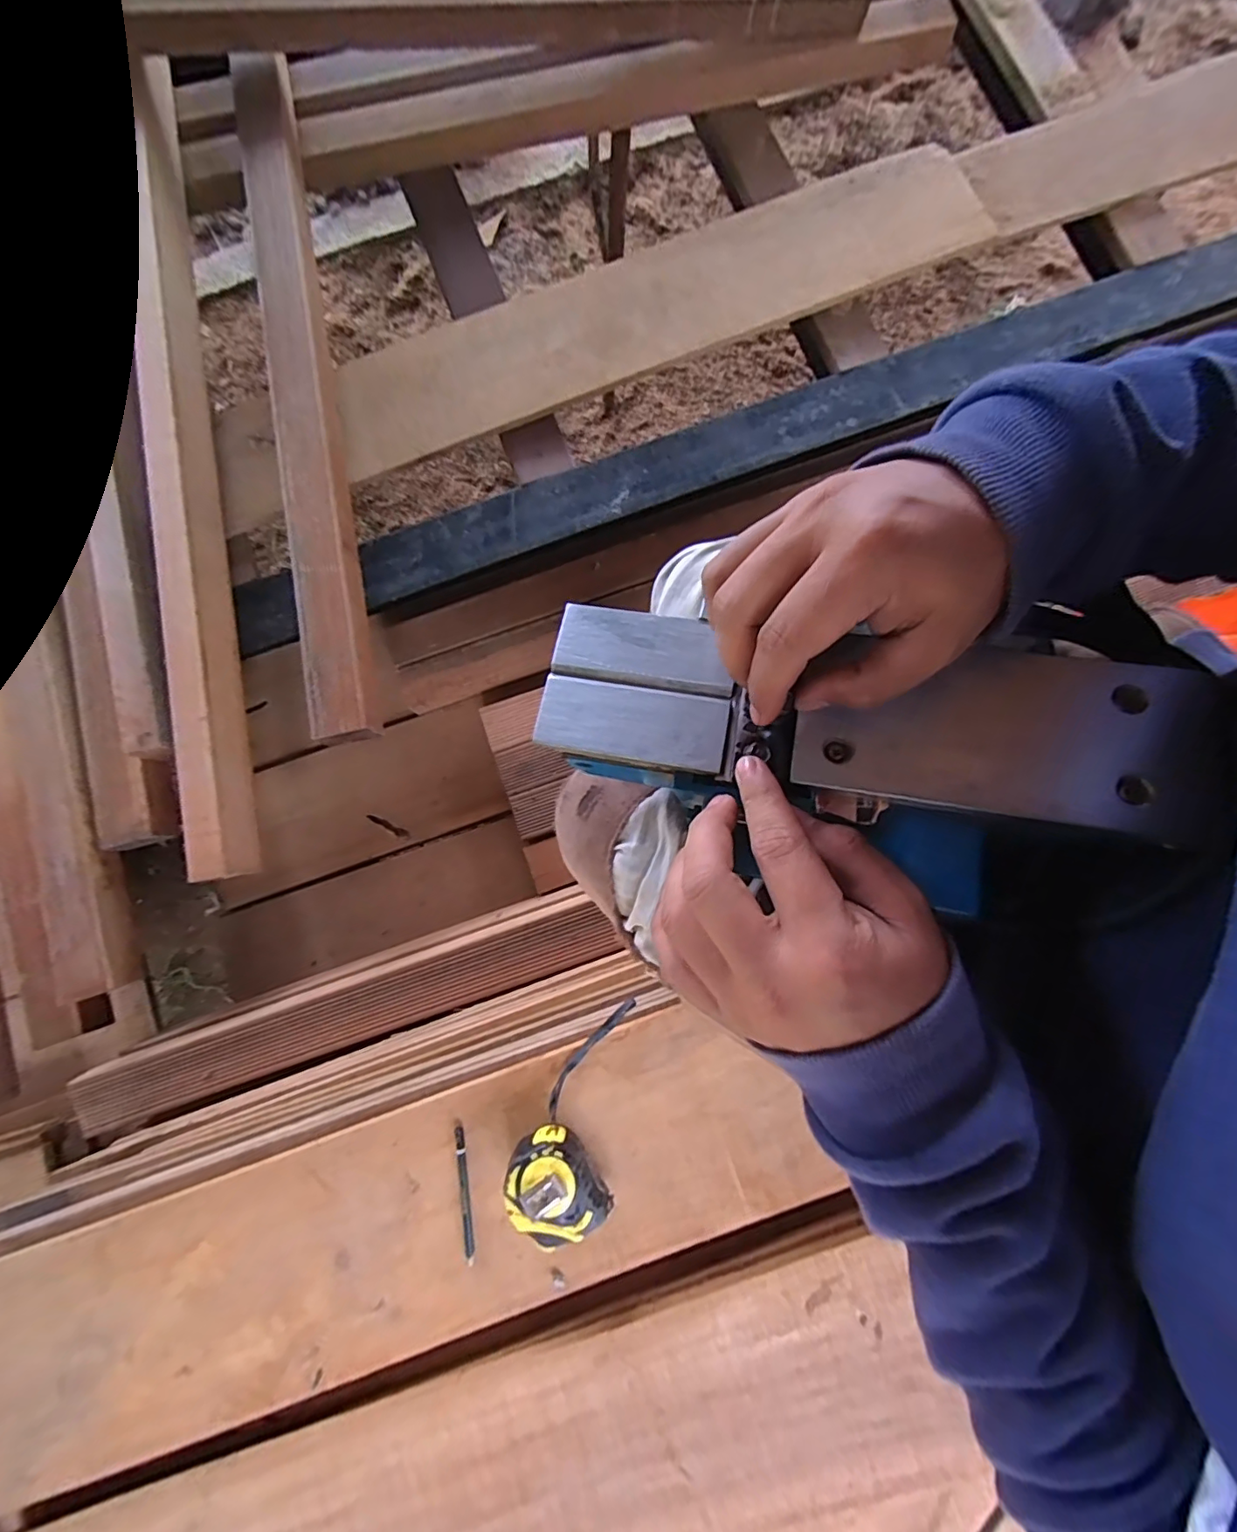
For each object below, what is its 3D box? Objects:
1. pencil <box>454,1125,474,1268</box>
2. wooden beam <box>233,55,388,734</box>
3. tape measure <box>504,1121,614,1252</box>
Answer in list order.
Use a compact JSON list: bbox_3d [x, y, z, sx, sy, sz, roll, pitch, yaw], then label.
[{"bbox_3d":[-0.133,0.369,0.466,0.009,0.010,0.105,-8,82,0],"label":"pencil"},{"bbox_3d":[-0.436,-0.551,0.745,0.086,0.039,1.076,-13,82,0],"label":"wooden beam"},{"bbox_3d":[-0.052,0.344,0.448,0.072,0.048,0.082,-27,83,-2],"label":"tape measure"}]

